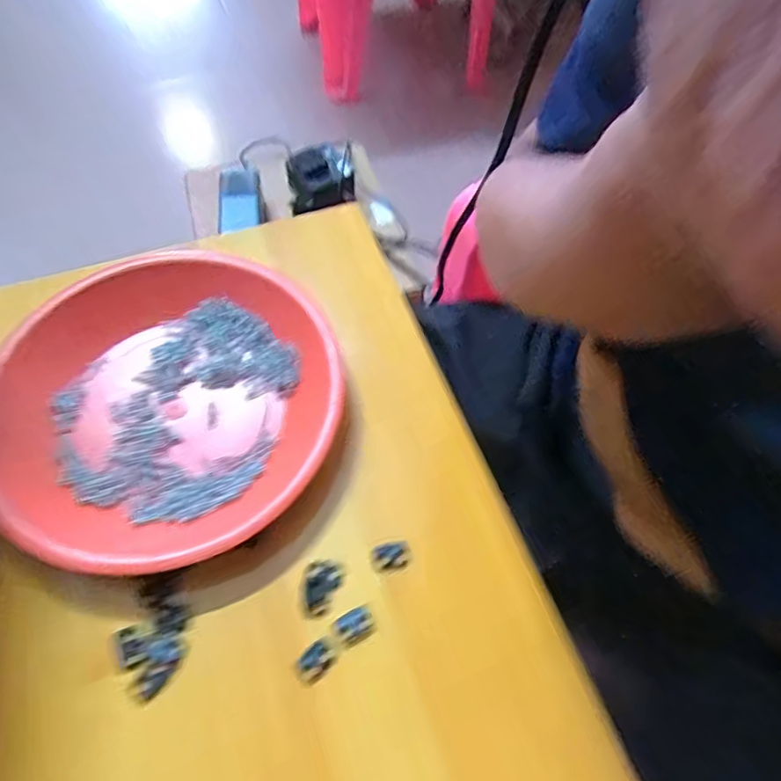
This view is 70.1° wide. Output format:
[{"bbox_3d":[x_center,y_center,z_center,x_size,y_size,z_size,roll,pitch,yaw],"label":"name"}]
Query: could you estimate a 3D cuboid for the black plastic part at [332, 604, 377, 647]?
[{"bbox_3d":[-0.018,0.115,0.272,0.020,0.004,0.015,-21,62,-12],"label":"black plastic part"}]

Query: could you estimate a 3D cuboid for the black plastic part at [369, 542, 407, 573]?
[{"bbox_3d":[0.000,0.086,0.288,0.020,0.004,0.013,-8,61,-5],"label":"black plastic part"}]

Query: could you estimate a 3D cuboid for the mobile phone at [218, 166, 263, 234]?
[{"bbox_3d":[-0.200,-0.255,0.728,0.053,0.013,0.142,-9,54,-10],"label":"mobile phone"}]

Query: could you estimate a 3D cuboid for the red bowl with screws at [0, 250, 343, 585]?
[{"bbox_3d":[-0.127,0.006,0.315,0.185,0.031,0.190,0,60,0],"label":"red bowl with screws"}]

